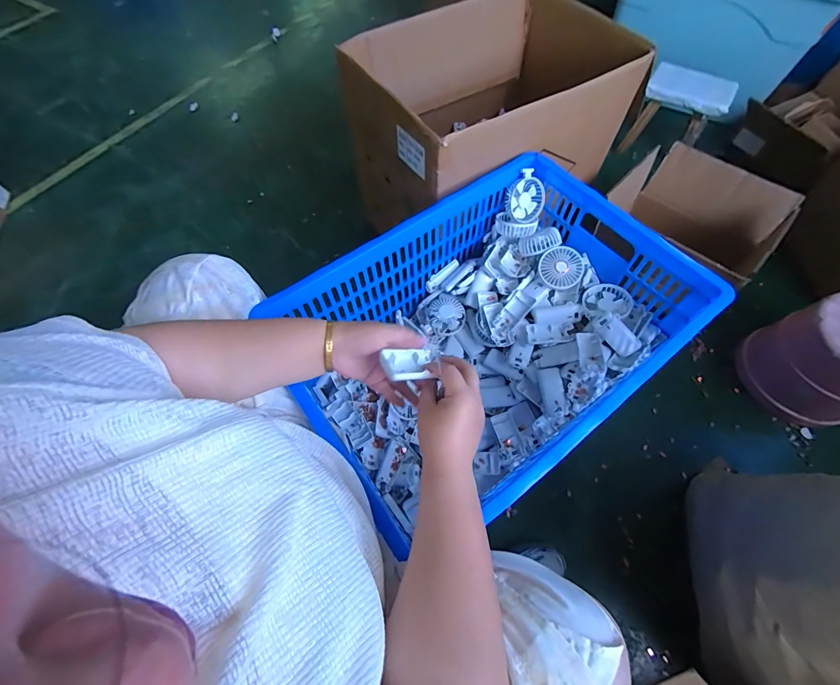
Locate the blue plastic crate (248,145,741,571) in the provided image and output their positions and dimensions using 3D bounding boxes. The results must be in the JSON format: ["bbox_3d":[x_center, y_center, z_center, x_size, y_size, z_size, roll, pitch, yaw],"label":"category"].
[{"bbox_3d":[0.130,-0.005,0.749,0.637,0.304,0.467,-35,67,-15],"label":"blue plastic crate"}]

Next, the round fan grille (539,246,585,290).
[{"bbox_3d":[0.290,-0.154,0.782,0.084,0.023,0.086,0,90,19],"label":"round fan grille"}]

